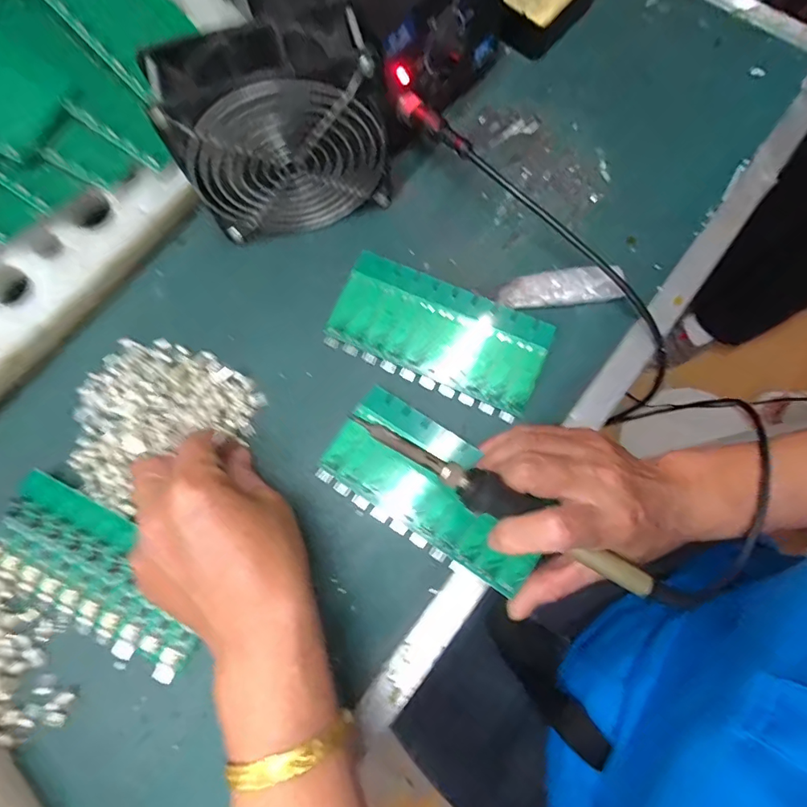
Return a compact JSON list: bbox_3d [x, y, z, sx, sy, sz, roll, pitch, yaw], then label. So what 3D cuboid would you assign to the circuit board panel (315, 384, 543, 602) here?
[{"bbox_3d":[0.020,0.052,0.297,0.136,0.005,0.069,33,83,10],"label":"circuit board panel"}]

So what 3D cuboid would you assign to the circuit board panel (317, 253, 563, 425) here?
[{"bbox_3d":[0.021,-0.045,0.323,0.138,0.004,0.070,24,88,7],"label":"circuit board panel"}]

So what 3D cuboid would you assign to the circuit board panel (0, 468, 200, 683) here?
[{"bbox_3d":[-0.179,0.101,0.291,0.139,0.005,0.061,32,83,6],"label":"circuit board panel"}]

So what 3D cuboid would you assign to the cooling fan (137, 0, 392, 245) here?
[{"bbox_3d":[-0.069,-0.159,0.298,0.123,0.118,0.049,-17,77,-3],"label":"cooling fan"}]

